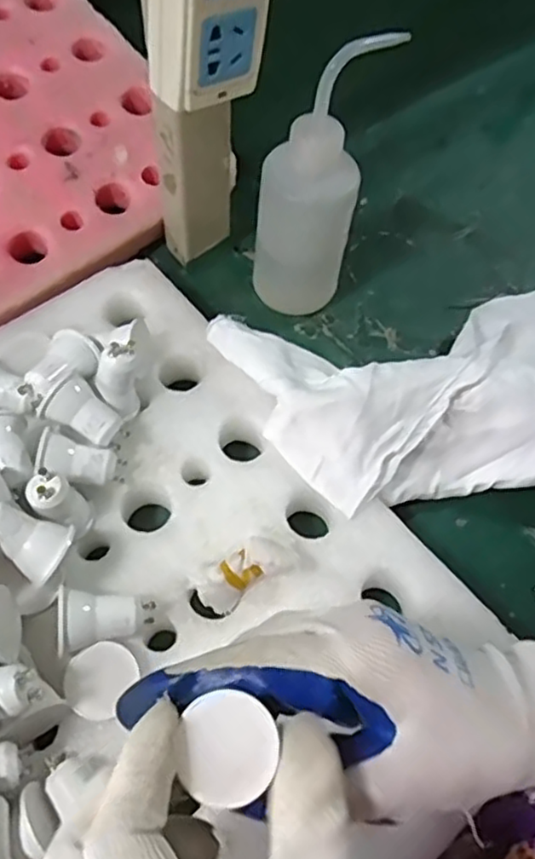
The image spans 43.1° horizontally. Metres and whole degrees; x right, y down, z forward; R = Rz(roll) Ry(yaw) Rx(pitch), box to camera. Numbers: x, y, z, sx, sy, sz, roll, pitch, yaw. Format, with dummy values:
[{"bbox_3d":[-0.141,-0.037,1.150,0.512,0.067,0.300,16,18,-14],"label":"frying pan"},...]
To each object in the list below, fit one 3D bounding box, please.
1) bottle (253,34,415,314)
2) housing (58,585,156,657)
[{"bbox_3d":[0.031,-0.157,0.439,0.057,0.172,0.074,19,61,8],"label":"bottle"},{"bbox_3d":[-0.078,0.093,0.330,0.042,0.029,0.028,-4,61,-6],"label":"housing"}]

